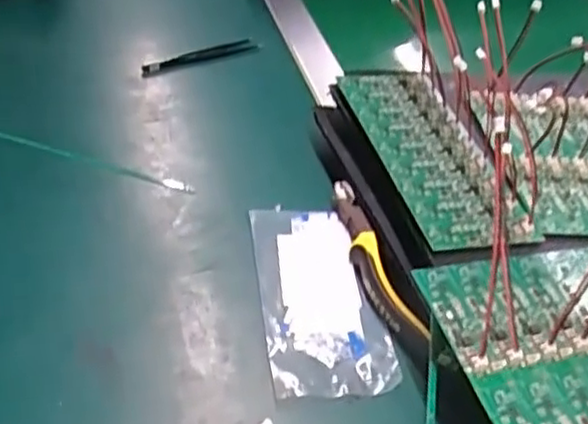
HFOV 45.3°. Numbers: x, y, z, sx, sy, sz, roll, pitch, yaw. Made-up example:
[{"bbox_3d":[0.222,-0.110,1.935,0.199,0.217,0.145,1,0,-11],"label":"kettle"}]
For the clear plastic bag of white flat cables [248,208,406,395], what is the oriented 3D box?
[{"bbox_3d":[0.017,0.056,0.478,0.079,0.010,0.158,-1,42,-10],"label":"clear plastic bag of white flat cables"}]

